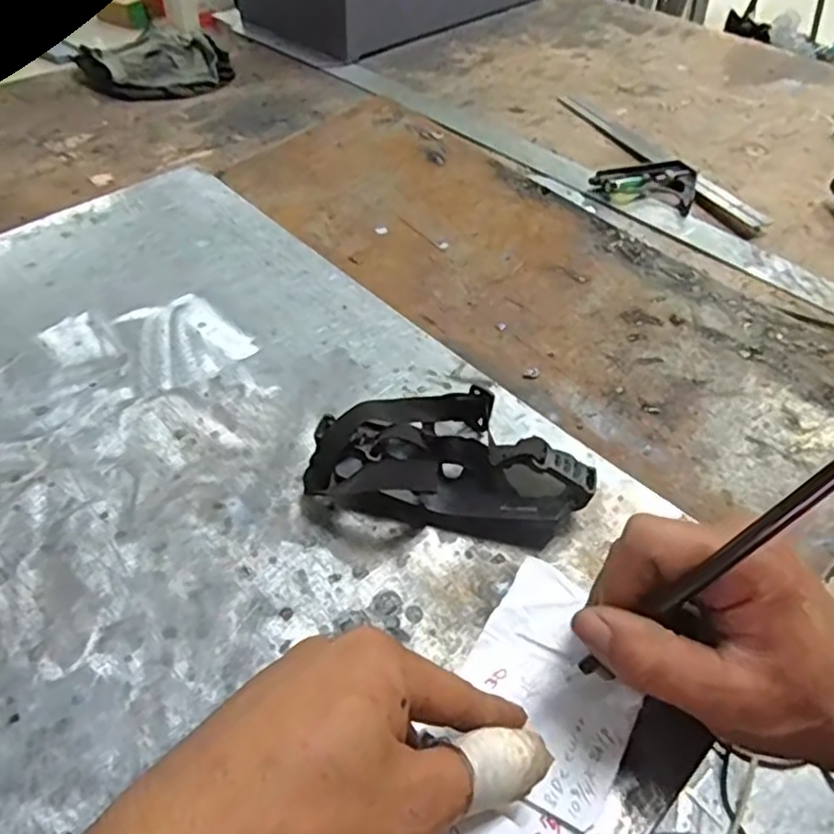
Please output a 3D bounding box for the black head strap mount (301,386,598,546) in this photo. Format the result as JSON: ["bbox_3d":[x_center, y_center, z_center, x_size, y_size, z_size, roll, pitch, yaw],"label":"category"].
[{"bbox_3d":[0.020,0.019,0.360,0.139,0.032,0.082,13,46,10],"label":"black head strap mount"}]

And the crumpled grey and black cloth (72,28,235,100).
[{"bbox_3d":[-0.297,-0.408,0.774,0.159,0.031,0.163,-13,47,-15],"label":"crumpled grey and black cloth"}]

